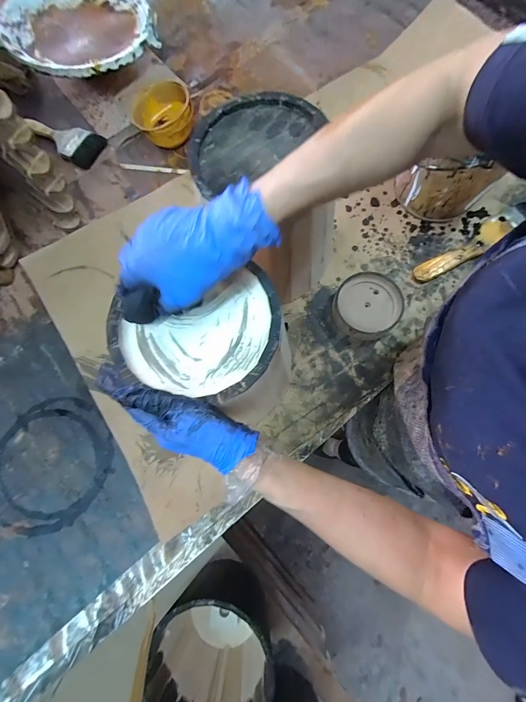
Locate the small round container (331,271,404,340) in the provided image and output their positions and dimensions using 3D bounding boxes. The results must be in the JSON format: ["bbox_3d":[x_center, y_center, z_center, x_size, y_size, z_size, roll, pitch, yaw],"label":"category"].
[{"bbox_3d":[0.175,-0.075,0.500,0.107,0.036,0.104,0,76,1],"label":"small round container"}]

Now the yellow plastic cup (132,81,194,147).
[{"bbox_3d":[-0.193,-0.458,0.584,0.110,0.058,0.105,0,76,1],"label":"yellow plastic cup"}]

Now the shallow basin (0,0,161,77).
[{"bbox_3d":[-0.379,-0.676,0.612,0.287,0.039,0.293,-40,79,-7],"label":"shallow basin"}]

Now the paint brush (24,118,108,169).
[{"bbox_3d":[-0.413,-0.441,0.605,0.168,0.017,0.076,27,78,7],"label":"paint brush"}]

